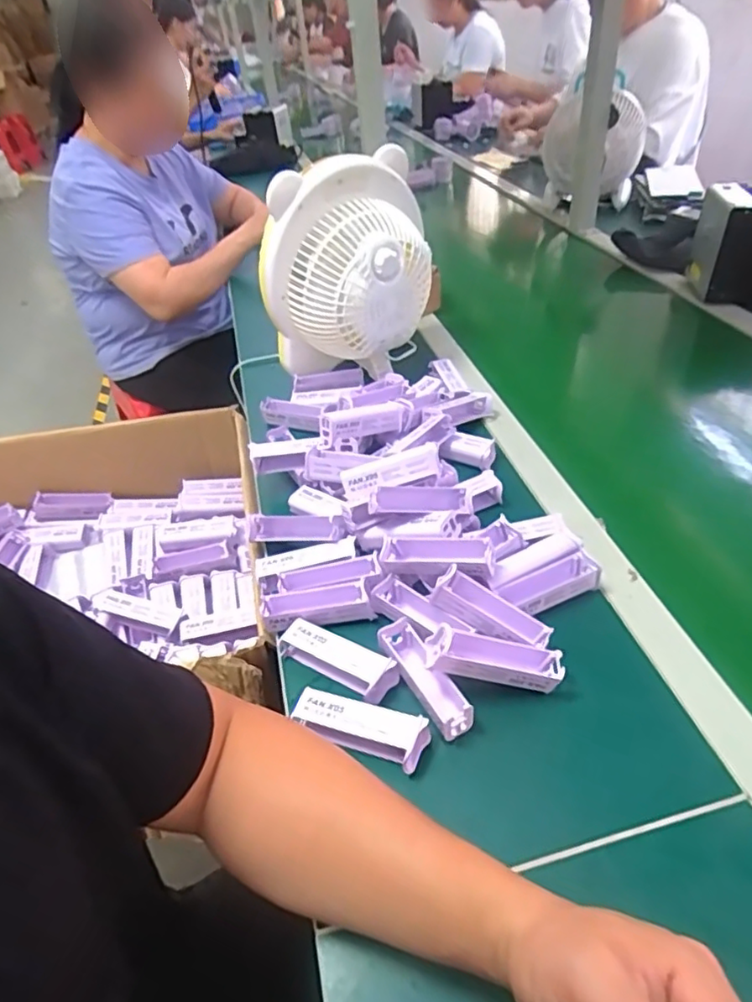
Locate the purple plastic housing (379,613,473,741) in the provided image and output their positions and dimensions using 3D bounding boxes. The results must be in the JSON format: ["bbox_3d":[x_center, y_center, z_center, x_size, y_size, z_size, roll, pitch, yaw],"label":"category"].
[{"bbox_3d":[0.040,0.141,0.483,0.031,0.037,0.098,-25,44,-20],"label":"purple plastic housing"}]

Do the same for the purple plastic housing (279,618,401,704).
[{"bbox_3d":[-0.033,0.134,0.510,0.107,0.024,0.029,18,46,26],"label":"purple plastic housing"}]

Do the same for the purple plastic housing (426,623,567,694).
[{"bbox_3d":[0.092,0.122,0.467,0.103,0.031,0.026,12,42,-1],"label":"purple plastic housing"}]

